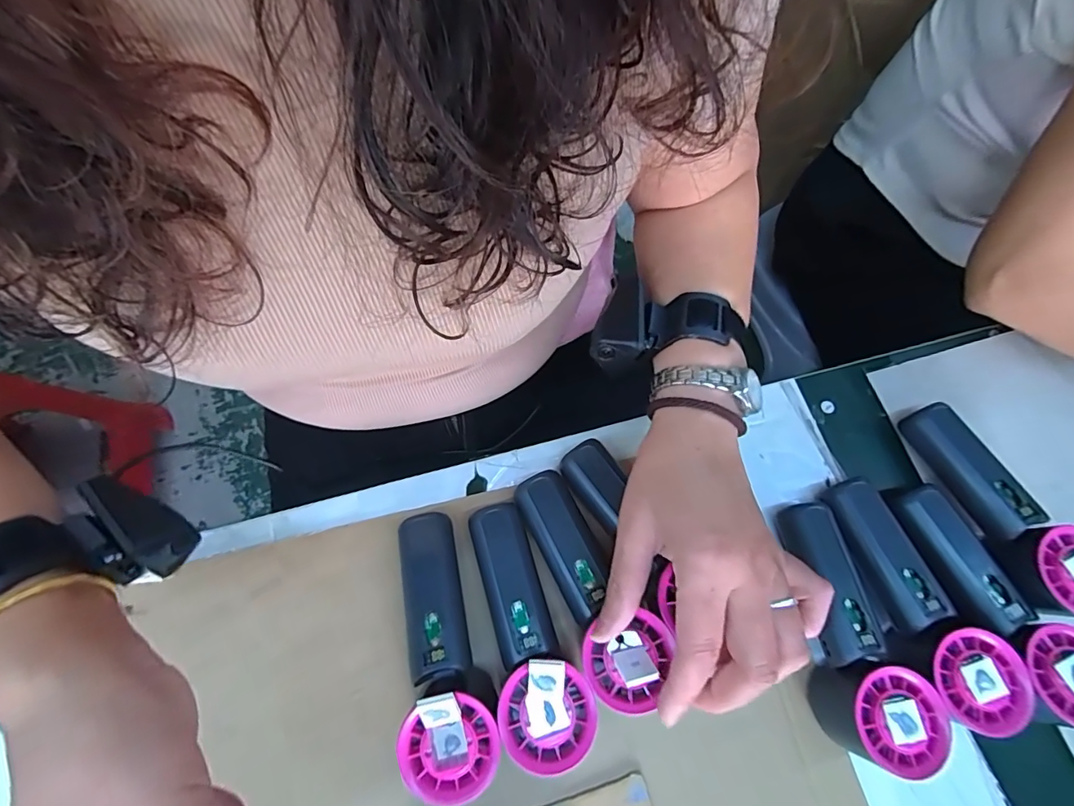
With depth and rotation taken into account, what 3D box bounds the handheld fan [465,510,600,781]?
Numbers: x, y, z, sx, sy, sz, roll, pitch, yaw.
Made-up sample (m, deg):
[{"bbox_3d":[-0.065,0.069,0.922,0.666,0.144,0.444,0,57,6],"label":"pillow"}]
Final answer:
[{"bbox_3d":[-0.006,0.141,0.315,0.052,0.064,0.151,-12,73,-5],"label":"handheld fan"}]

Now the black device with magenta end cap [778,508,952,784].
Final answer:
[{"bbox_3d":[0.201,0.146,0.323,0.053,0.053,0.152,-13,73,-6],"label":"black device with magenta end cap"}]

